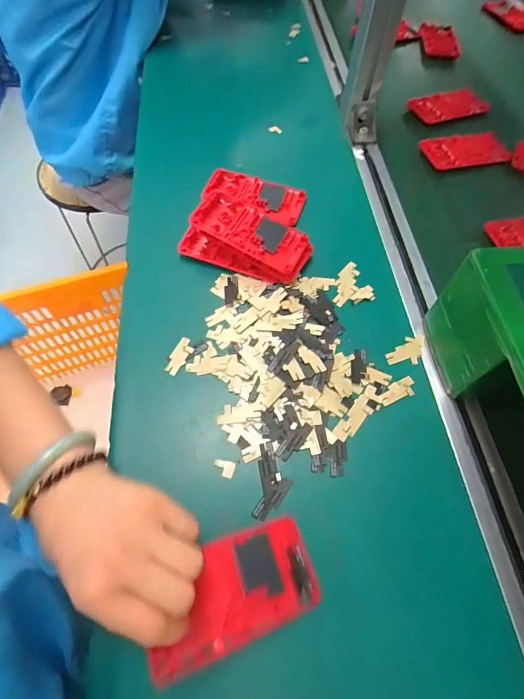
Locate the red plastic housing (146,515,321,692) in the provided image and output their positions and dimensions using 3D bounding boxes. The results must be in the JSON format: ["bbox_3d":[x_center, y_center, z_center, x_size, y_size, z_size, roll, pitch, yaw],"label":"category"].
[{"bbox_3d":[-0.017,0.165,0.260,0.122,0.009,0.063,-5,60,-31],"label":"red plastic housing"}]

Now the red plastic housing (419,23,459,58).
[{"bbox_3d":[0.313,-0.551,0.669,0.062,0.014,0.094,-2,62,-1],"label":"red plastic housing"}]

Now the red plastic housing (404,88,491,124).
[{"bbox_3d":[0.283,-0.375,0.577,0.112,0.015,0.062,-15,63,-10],"label":"red plastic housing"}]

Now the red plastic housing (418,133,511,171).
[{"bbox_3d":[0.285,-0.278,0.525,0.114,0.011,0.060,-6,62,-6],"label":"red plastic housing"}]

